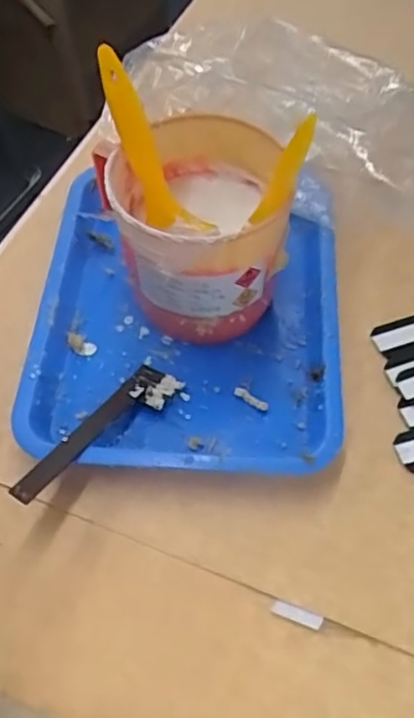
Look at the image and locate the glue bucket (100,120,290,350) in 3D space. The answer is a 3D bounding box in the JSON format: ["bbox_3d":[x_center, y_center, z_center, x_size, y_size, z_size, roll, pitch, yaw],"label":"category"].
[{"bbox_3d":[-0.005,-0.089,0.476,0.118,0.125,0.122,-2,56,2],"label":"glue bucket"}]

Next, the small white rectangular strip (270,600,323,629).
[{"bbox_3d":[0.054,0.154,0.390,0.030,0.004,0.008,16,59,14],"label":"small white rectangular strip"}]

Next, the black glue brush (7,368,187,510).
[{"bbox_3d":[-0.071,0.049,0.436,0.035,0.010,0.140,27,45,21],"label":"black glue brush"}]

